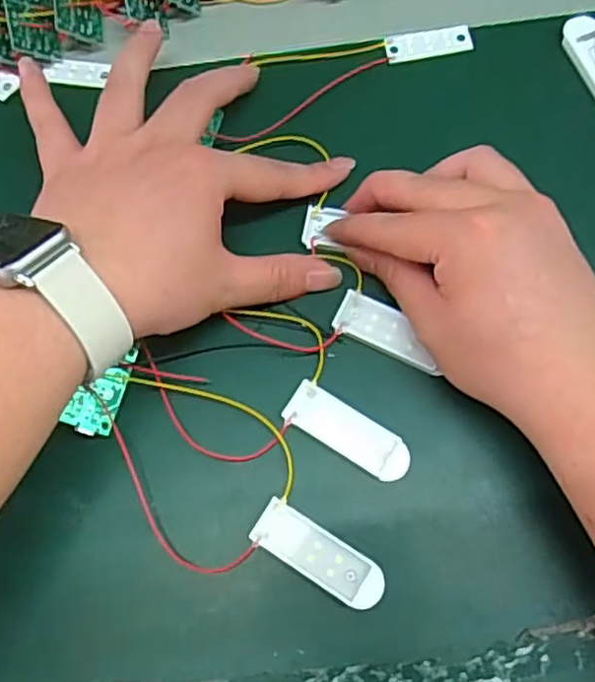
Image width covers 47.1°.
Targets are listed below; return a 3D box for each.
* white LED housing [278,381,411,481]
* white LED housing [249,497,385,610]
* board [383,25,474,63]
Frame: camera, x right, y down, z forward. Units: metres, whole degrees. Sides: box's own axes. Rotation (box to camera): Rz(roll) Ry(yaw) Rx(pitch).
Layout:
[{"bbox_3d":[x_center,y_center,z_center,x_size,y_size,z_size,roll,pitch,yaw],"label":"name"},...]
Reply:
[{"bbox_3d":[0.023,0.040,0.300,0.057,0.004,0.020,32,76,10],"label":"white LED housing"},{"bbox_3d":[0.010,0.089,0.284,0.058,0.004,0.020,31,76,10],"label":"white LED housing"},{"bbox_3d":[0.071,-0.161,0.370,0.047,0.004,0.015,-9,97,1],"label":"board"}]

